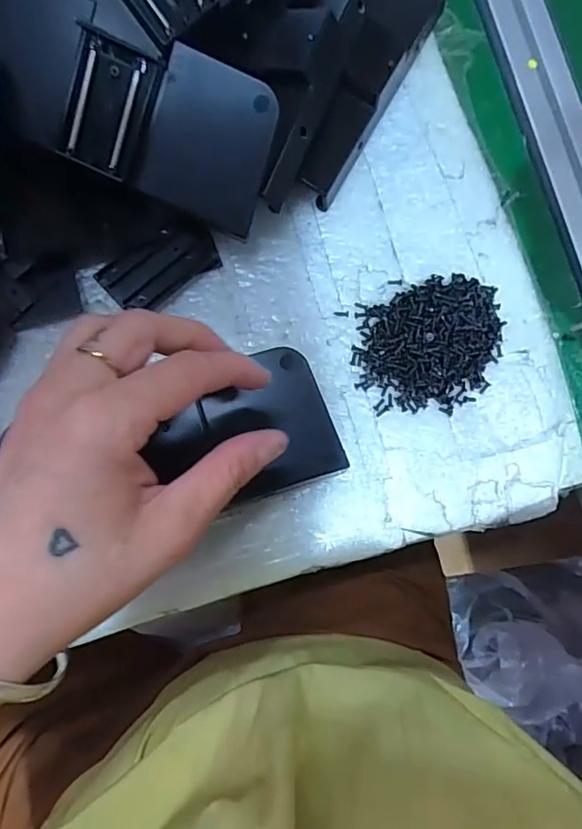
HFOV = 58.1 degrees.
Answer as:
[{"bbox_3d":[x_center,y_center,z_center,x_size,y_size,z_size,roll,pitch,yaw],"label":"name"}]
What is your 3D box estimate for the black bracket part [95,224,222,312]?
[{"bbox_3d":[-0.070,-0.082,0.294,0.065,0.010,0.031,-34,91,-13],"label":"black bracket part"}]

